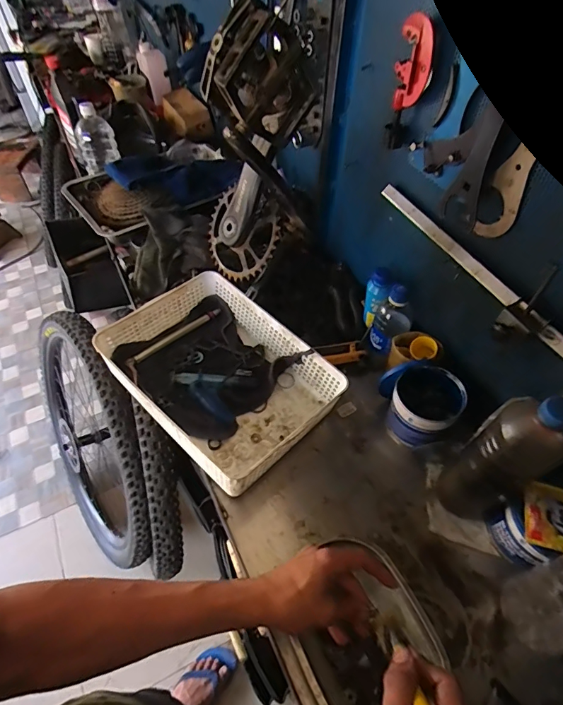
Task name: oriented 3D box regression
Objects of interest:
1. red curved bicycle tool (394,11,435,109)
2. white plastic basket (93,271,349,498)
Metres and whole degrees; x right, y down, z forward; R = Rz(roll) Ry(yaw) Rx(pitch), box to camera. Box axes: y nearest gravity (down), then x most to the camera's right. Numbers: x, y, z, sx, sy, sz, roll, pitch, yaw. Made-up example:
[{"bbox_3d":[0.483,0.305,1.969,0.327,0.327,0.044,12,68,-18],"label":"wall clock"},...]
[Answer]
[{"bbox_3d":[0.165,-0.357,0.521,0.044,0.099,0.022,16,53,12],"label":"red curved bicycle tool"},{"bbox_3d":[-0.095,0.040,0.685,0.327,0.114,0.249,37,59,25],"label":"white plastic basket"}]

